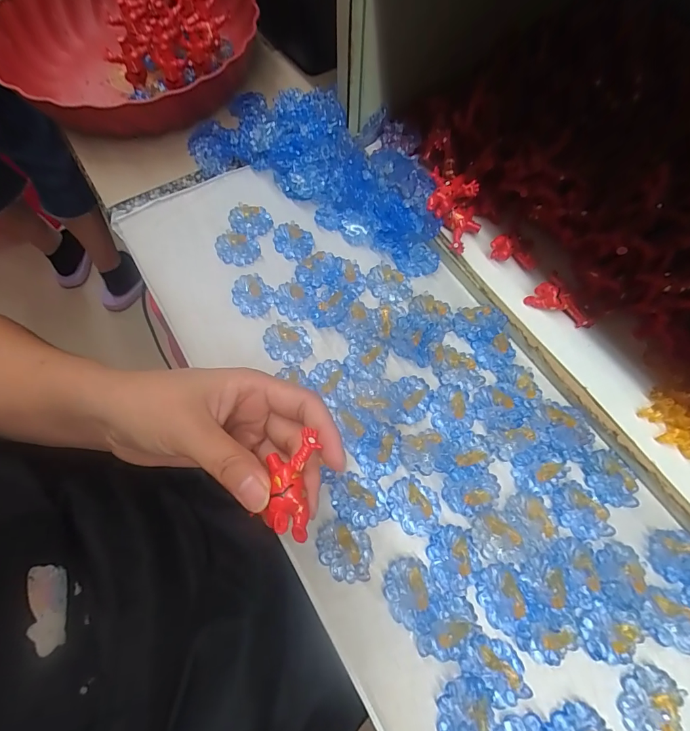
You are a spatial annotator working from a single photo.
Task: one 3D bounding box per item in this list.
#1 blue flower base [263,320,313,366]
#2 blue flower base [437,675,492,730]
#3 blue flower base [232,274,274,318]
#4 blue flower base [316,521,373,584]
[{"bbox_3d":[-0.043,-0.018,0.290,0.036,0.007,0.029,21,72,10],"label":"blue flower base"},{"bbox_3d":[0.064,0.186,0.205,0.027,0.014,0.035,37,75,15],"label":"blue flower base"},{"bbox_3d":[-0.073,-0.055,0.307,0.035,0.005,0.029,38,76,15],"label":"blue flower base"},{"bbox_3d":[-0.001,0.114,0.237,0.035,0.011,0.031,16,71,9],"label":"blue flower base"}]

